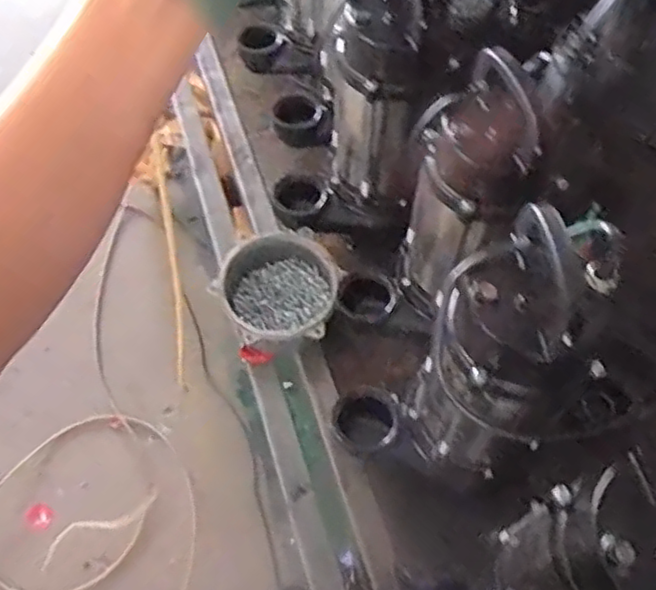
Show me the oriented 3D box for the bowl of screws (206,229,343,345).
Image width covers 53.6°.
[{"bbox_3d":[-0.061,-0.004,0.842,0.147,0.075,0.145,0,59,0],"label":"bowl of screws"}]

